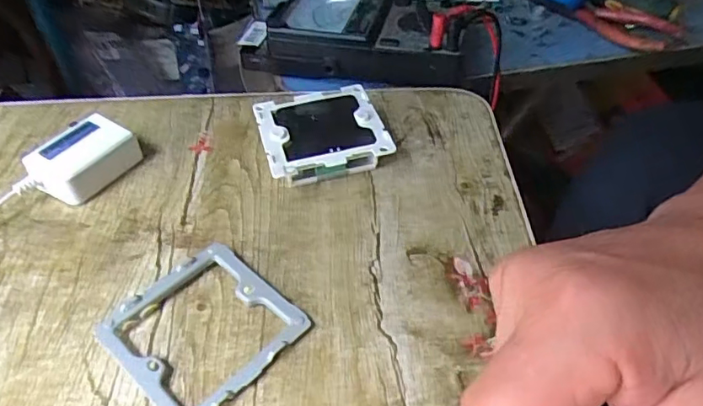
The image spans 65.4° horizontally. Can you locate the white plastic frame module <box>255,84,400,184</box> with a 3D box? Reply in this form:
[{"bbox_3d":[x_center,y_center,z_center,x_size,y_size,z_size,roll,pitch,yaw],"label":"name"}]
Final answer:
[{"bbox_3d":[-0.021,-0.045,0.388,0.081,0.029,0.079,-13,46,-10],"label":"white plastic frame module"}]

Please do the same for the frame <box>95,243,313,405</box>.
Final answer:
[{"bbox_3d":[-0.078,0.066,0.291,0.083,0.010,0.085,32,54,30],"label":"frame"}]

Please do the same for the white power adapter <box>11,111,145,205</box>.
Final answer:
[{"bbox_3d":[-0.188,-0.027,0.377,0.046,0.030,0.068,20,49,22],"label":"white power adapter"}]

